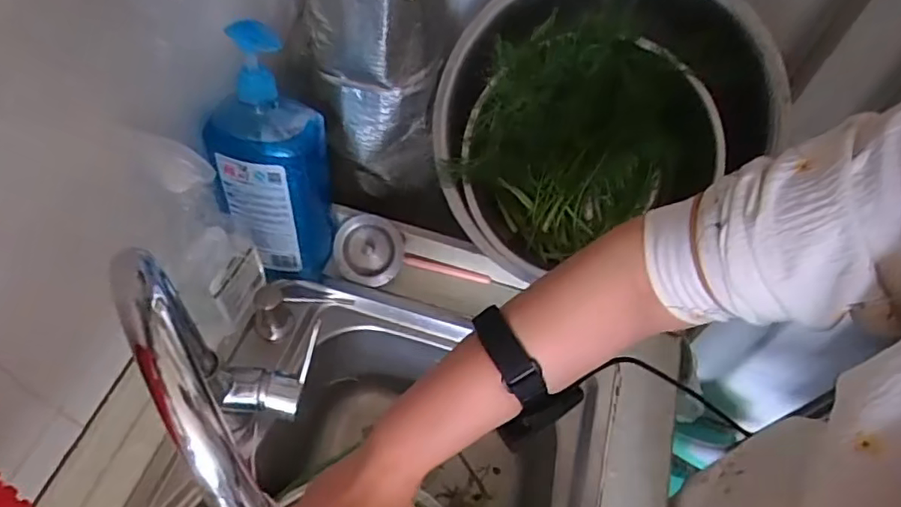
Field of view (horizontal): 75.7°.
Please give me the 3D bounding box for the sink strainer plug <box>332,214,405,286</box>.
[{"bbox_3d":[-0.097,-0.004,0.692,0.081,0.012,0.080,0,96,-5],"label":"sink strainer plug"}]

